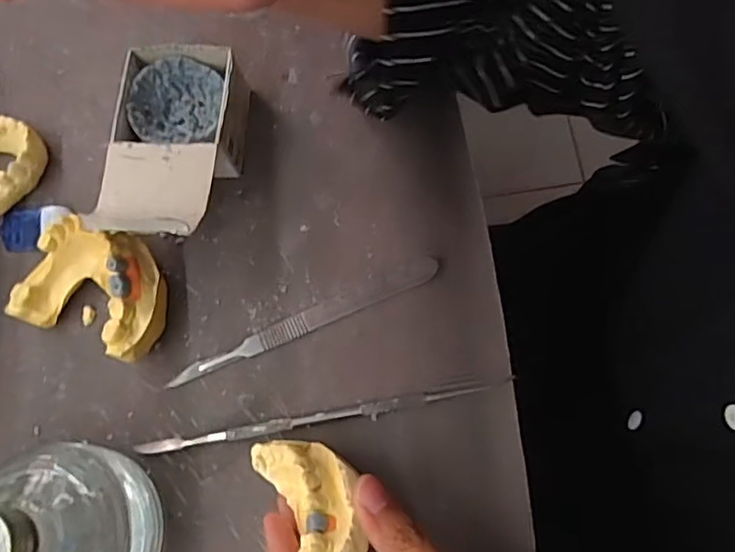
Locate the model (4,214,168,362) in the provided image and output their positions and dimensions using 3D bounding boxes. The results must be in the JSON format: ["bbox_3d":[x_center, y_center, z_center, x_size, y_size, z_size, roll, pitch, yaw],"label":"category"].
[{"bbox_3d":[-0.129,0.006,0.289,0.074,0.039,0.055,18,75,11],"label":"model"}]

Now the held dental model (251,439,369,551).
[{"bbox_3d":[-0.020,0.088,0.246,0.032,0.020,0.063,-36,46,-10],"label":"held dental model"}]

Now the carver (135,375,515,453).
[{"bbox_3d":[-0.020,0.064,0.278,0.171,0.006,0.008,-11,72,2],"label":"carver"}]

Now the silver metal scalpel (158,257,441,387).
[{"bbox_3d":[-0.030,0.021,0.293,0.137,0.004,0.012,-23,72,-2],"label":"silver metal scalpel"}]

